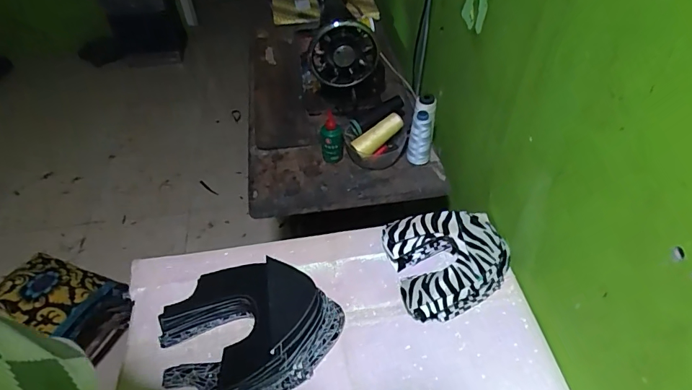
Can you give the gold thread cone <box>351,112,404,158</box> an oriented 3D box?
[{"bbox_3d":[0.063,-0.117,0.870,0.113,0.036,0.038,-38,54,-7],"label":"gold thread cone"}]

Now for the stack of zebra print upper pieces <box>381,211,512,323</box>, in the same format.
[{"bbox_3d":[0.164,0.098,0.694,0.187,0.079,0.165,-10,47,-9],"label":"stack of zebra print upper pieces"}]

